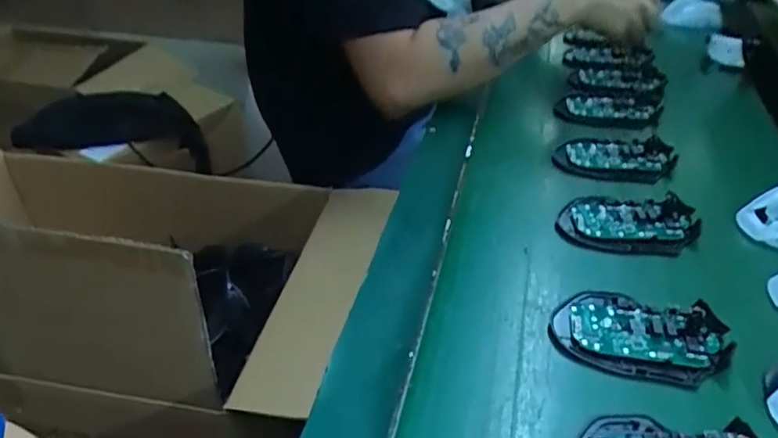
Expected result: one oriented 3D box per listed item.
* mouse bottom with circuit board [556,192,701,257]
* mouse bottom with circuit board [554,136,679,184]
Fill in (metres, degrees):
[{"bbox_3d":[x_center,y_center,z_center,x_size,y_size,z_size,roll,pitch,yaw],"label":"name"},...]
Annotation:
[{"bbox_3d":[0.203,0.002,0.497,0.114,0.014,0.065,2,39,2],"label":"mouse bottom with circuit board"},{"bbox_3d":[0.222,-0.058,0.575,0.115,0.014,0.066,2,39,1],"label":"mouse bottom with circuit board"}]

